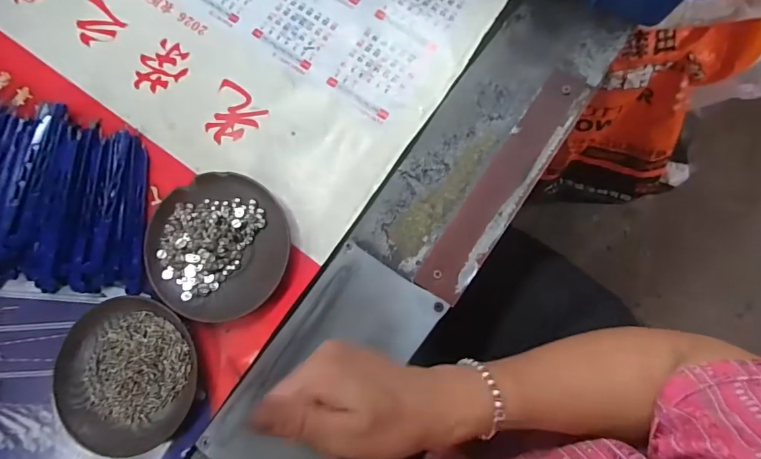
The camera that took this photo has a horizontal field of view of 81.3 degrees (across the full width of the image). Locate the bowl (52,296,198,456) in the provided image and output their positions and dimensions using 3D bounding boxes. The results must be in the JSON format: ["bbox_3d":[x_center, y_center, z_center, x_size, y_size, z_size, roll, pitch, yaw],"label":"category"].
[{"bbox_3d":[-0.198,0.113,0.349,0.113,0.015,0.113,-1,83,5],"label":"bowl"}]

